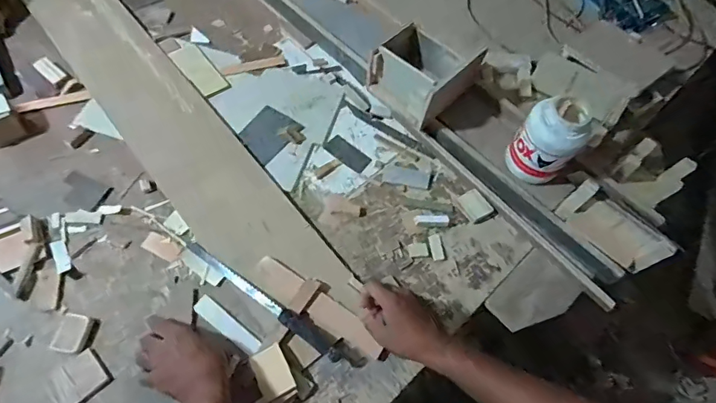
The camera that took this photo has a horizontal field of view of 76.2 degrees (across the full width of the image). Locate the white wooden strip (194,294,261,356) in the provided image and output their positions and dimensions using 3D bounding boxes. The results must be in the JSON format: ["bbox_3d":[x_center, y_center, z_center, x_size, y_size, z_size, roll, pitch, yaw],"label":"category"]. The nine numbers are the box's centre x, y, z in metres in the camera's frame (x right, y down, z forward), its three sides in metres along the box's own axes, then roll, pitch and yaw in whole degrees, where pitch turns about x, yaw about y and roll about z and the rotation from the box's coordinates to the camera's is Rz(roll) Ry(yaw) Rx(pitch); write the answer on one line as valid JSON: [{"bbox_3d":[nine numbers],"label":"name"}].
[{"bbox_3d":[-0.195,0.183,0.683,0.120,0.011,0.028,35,66,15],"label":"white wooden strip"}]

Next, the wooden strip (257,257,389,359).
[{"bbox_3d":[-0.057,0.163,0.692,0.230,0.010,0.050,34,71,6],"label":"wooden strip"}]

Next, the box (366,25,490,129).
[{"bbox_3d":[0.117,-0.241,0.815,0.140,0.093,0.160,41,68,16],"label":"box"}]

